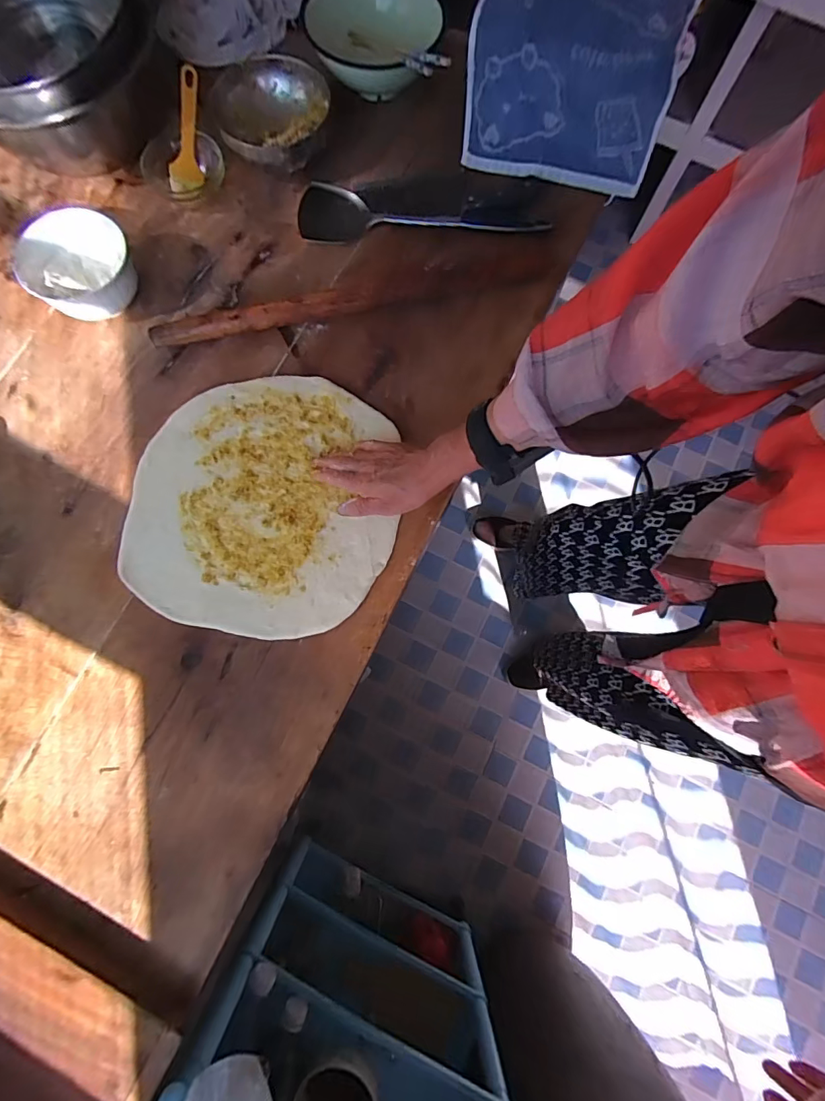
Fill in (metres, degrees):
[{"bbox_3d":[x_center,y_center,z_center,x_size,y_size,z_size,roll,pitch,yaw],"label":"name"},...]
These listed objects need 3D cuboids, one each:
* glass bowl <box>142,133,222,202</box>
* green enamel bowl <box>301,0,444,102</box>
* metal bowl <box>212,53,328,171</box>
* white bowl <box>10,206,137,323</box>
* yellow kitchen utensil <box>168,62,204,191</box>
[{"bbox_3d":[-0.295,-0.502,0.614,0.079,0.045,0.092,38,81,7],"label":"glass bowl"},{"bbox_3d":[-0.059,-0.678,0.630,0.184,0.078,0.157,10,79,2],"label":"green enamel bowl"},{"bbox_3d":[-0.177,-0.560,0.613,0.141,0.066,0.144,0,79,0],"label":"metal bowl"},{"bbox_3d":[-0.400,-0.339,0.570,0.122,0.073,0.121,0,79,0],"label":"white bowl"},{"bbox_3d":[-0.290,-0.540,0.602,0.034,0.021,0.132,15,110,3],"label":"yellow kitchen utensil"}]

